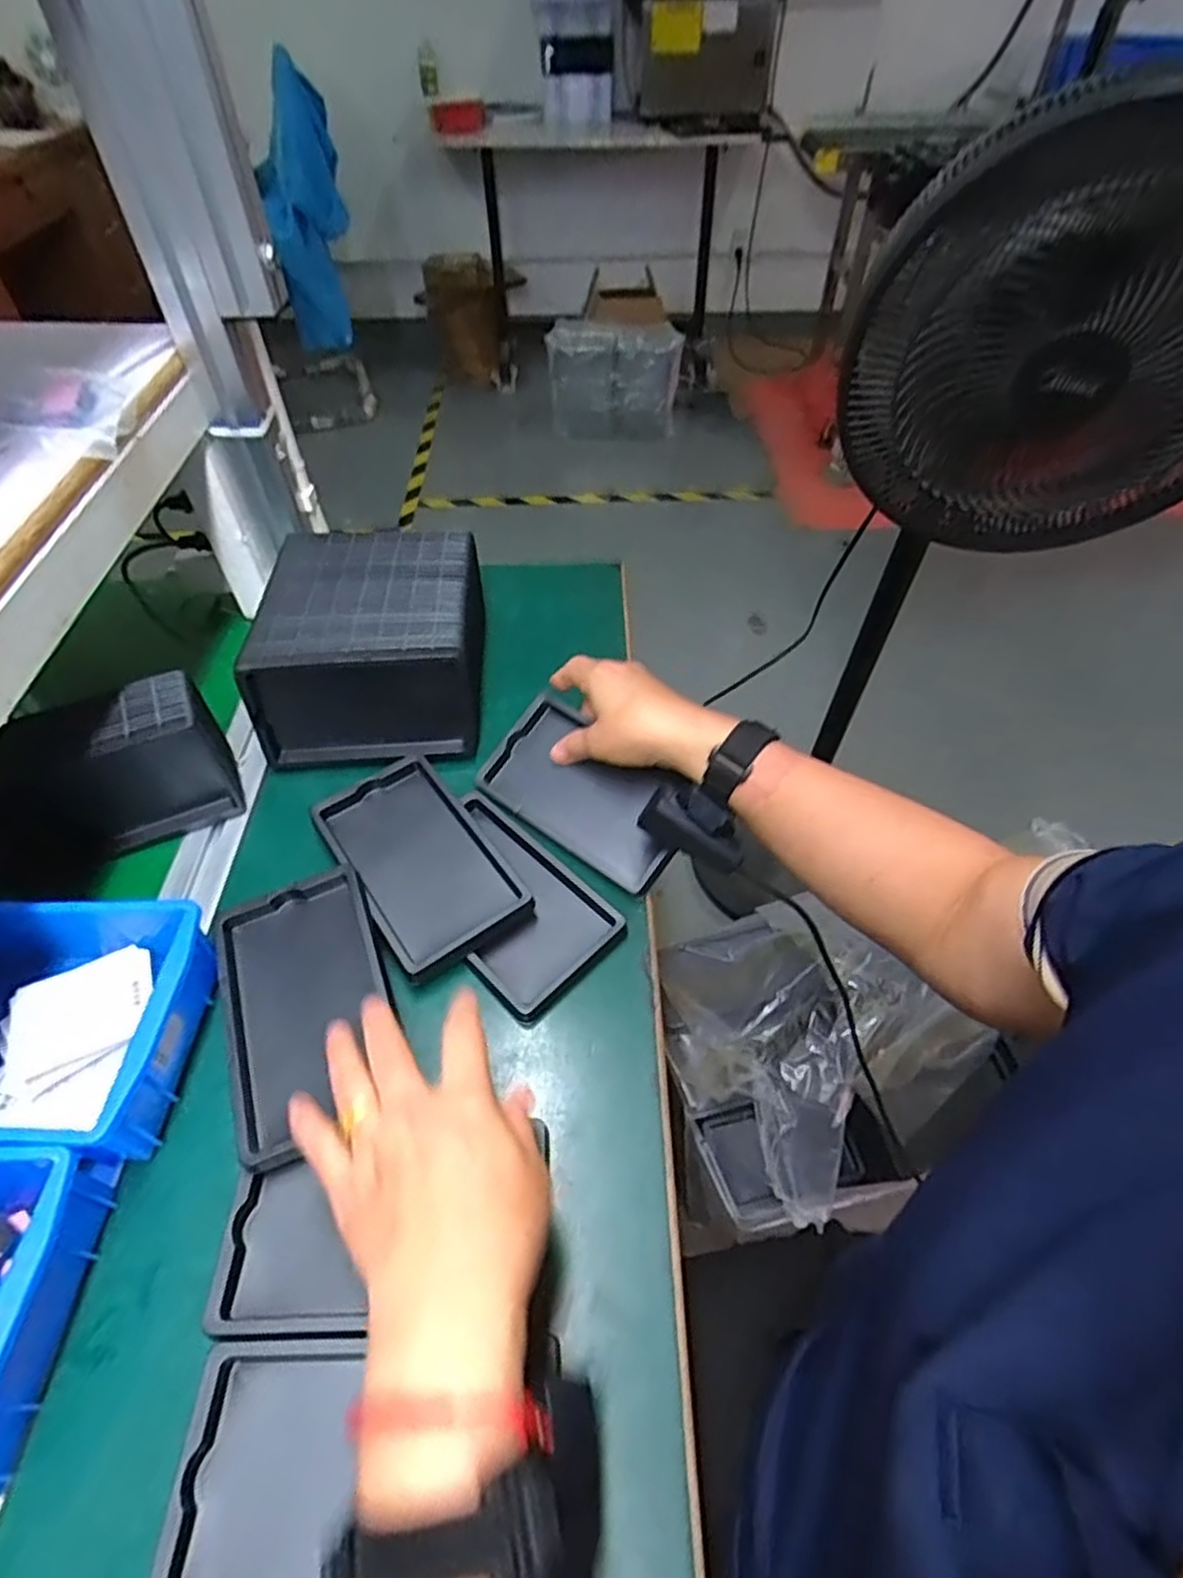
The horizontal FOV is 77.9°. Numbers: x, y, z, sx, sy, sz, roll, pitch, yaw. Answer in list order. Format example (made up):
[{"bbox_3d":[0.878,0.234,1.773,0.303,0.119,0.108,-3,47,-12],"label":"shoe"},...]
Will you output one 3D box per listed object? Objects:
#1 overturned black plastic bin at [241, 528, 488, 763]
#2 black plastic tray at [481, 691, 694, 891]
[{"bbox_3d":[-0.179,-0.120,0.608,0.173,0.097,0.188,-5,49,-2],"label":"overturned black plastic bin"},{"bbox_3d":[-0.003,0.000,0.541,0.158,0.022,0.089,33,85,25],"label":"black plastic tray"}]

